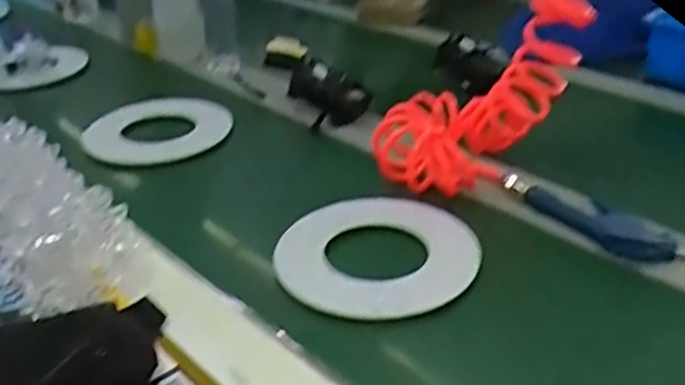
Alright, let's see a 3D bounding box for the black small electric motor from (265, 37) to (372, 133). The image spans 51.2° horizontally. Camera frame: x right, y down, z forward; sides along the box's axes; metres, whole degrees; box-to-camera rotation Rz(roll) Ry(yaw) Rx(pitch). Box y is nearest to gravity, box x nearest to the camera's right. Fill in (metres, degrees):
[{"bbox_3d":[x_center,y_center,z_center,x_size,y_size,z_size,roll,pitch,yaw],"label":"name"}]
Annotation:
[{"bbox_3d":[-0.041,-0.141,0.952,0.150,0.062,0.081,41,38,2],"label":"black small electric motor"}]

